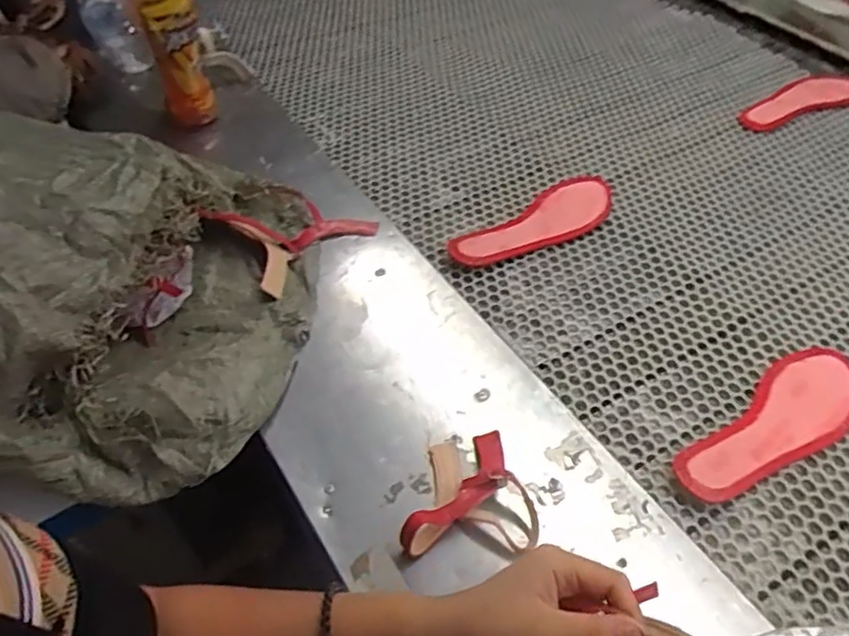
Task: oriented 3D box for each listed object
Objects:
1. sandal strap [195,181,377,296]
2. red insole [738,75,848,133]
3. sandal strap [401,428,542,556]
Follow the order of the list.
[{"bbox_3d":[-0.138,-0.099,0.686,0.117,0.053,0.164,36,58,27],"label":"sandal strap"},{"bbox_3d":[0.585,-0.332,0.969,0.243,0.009,0.077,-27,54,-22],"label":"red insole"},{"bbox_3d":[0.030,0.133,0.504,0.102,0.031,0.102,-5,49,-5],"label":"sandal strap"}]

